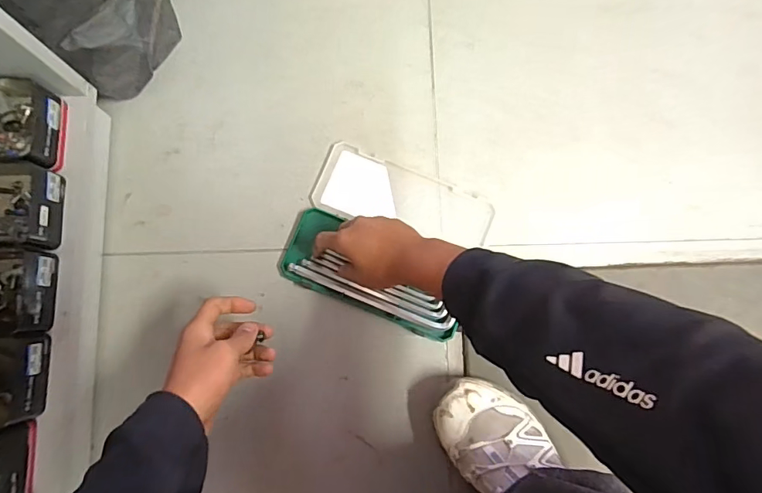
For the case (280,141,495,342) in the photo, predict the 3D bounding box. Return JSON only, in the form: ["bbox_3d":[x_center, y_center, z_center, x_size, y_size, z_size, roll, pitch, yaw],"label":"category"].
[{"bbox_3d":[0.011,-0.010,0.587,0.229,0.022,0.192,23,80,0],"label":"case"}]

